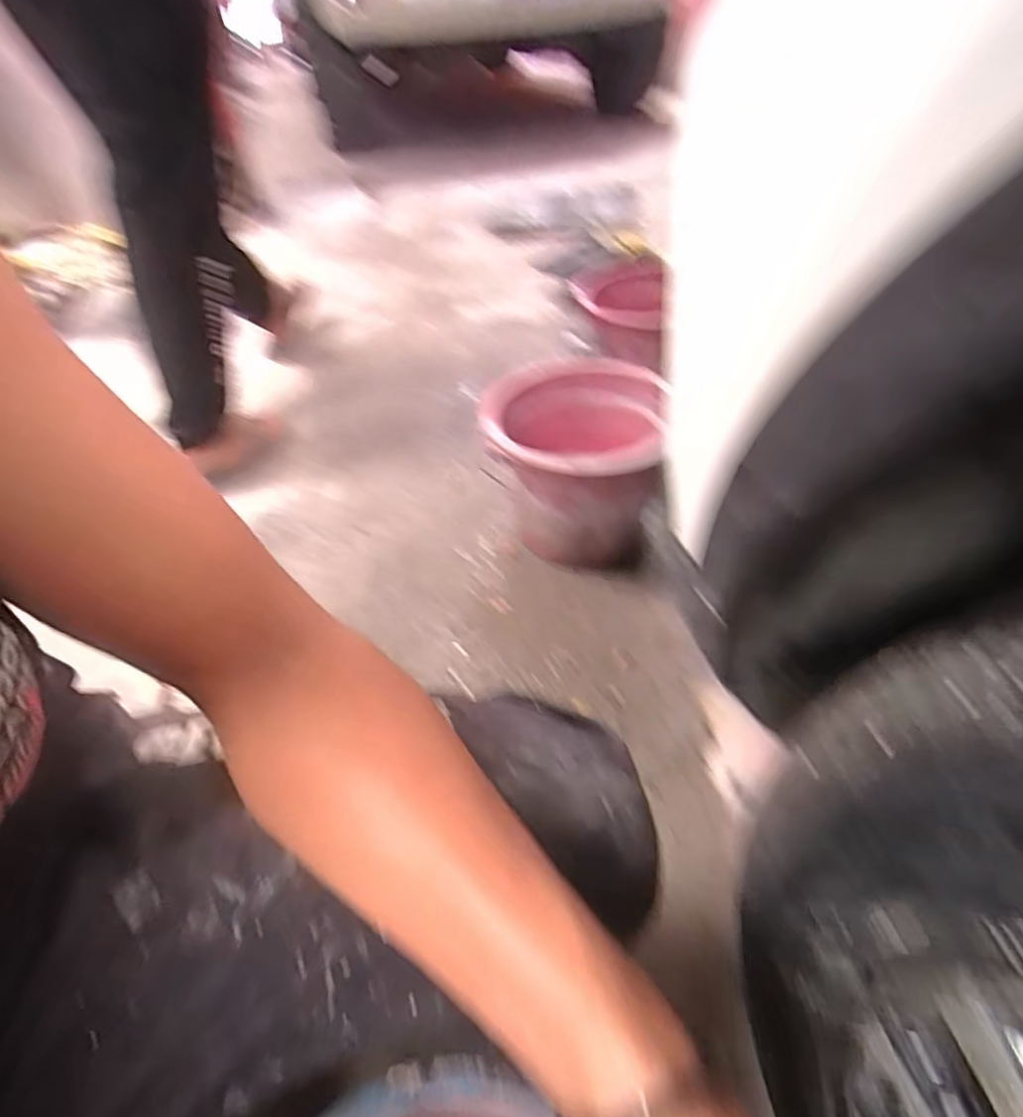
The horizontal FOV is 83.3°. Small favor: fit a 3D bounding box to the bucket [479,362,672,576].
[{"bbox_3d":[0.074,-0.141,0.888,0.284,0.233,0.253,13,49,18],"label":"bucket"}]

